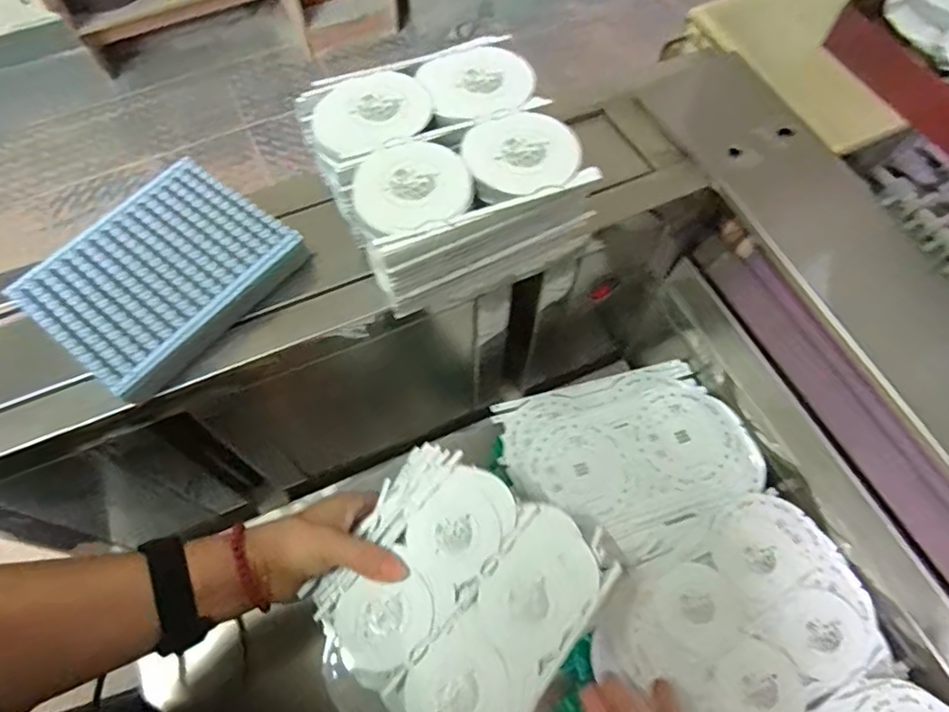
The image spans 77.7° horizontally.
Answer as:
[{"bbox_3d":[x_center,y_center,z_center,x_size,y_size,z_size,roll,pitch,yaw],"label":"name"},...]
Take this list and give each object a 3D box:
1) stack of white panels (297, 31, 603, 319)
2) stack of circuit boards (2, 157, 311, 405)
[{"bbox_3d":[-0.021,-0.117,0.394,0.139,0.096,0.149,-23,66,-11],"label":"stack of white panels"},{"bbox_3d":[-0.210,-0.054,0.402,0.122,0.029,0.149,32,68,15],"label":"stack of circuit boards"}]

